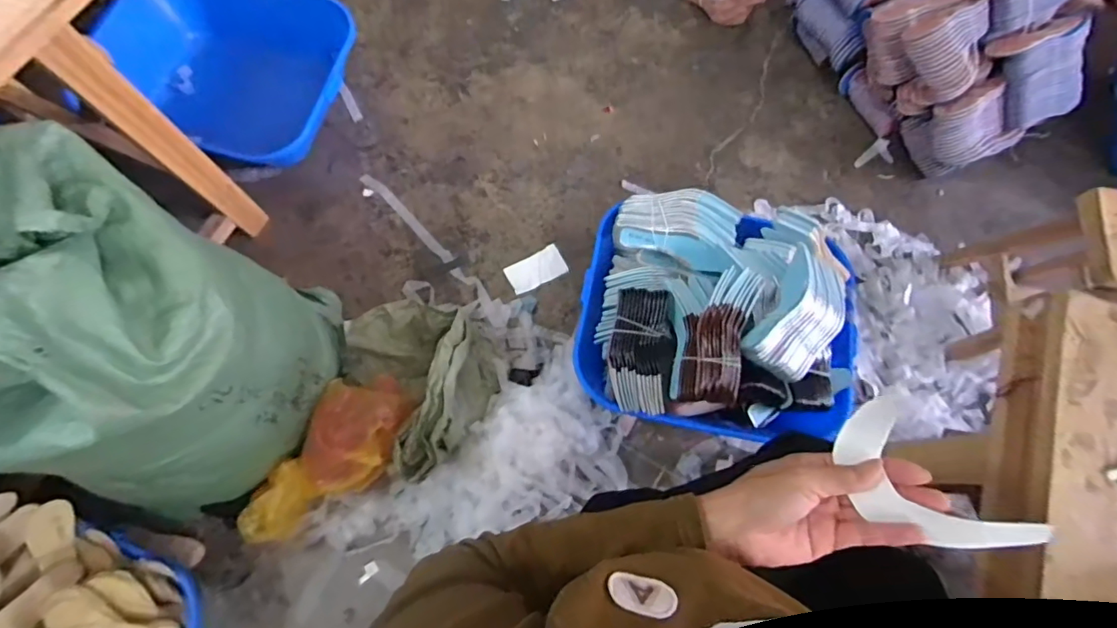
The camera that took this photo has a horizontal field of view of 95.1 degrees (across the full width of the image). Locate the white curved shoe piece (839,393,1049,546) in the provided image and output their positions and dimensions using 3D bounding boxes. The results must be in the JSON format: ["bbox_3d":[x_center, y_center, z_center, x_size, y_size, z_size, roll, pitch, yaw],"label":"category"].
[{"bbox_3d":[0.261,0.125,0.364,0.075,0.043,0.121,-31,75,-12],"label":"white curved shoe piece"}]

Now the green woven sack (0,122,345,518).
[{"bbox_3d":[-0.701,0.070,0.873,0.431,0.622,0.452,-16,73,-7],"label":"green woven sack"}]

